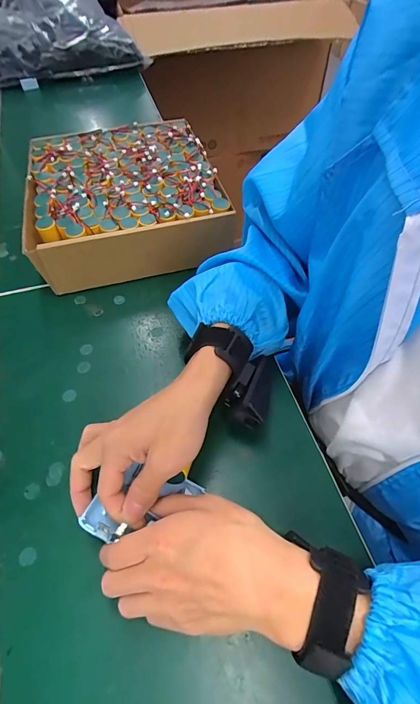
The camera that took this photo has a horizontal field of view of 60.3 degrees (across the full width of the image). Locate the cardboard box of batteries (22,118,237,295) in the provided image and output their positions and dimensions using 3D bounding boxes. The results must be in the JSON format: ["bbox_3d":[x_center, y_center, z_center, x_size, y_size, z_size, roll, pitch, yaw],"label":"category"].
[{"bbox_3d":[-0.112,-0.203,0.486,0.233,0.083,0.233,-12,58,-9],"label":"cardboard box of batteries"}]

